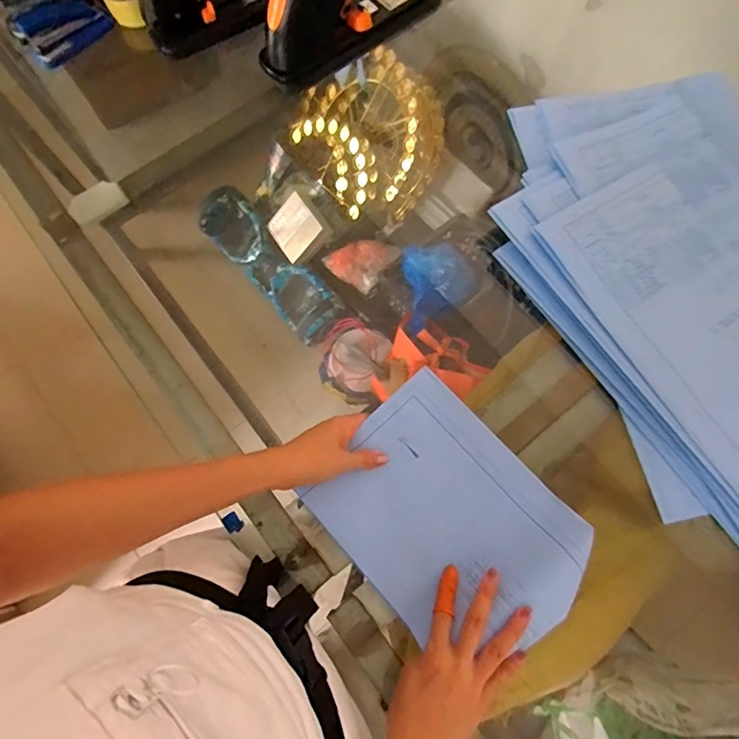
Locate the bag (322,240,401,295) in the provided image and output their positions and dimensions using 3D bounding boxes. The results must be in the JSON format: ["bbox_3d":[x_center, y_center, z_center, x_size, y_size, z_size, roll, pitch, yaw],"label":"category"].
[{"bbox_3d":[-0.006,-0.335,1.496,0.220,0.111,0.182,-43,77,-12],"label":"bag"}]

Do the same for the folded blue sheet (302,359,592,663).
[{"bbox_3d":[0.084,0.163,0.518,0.208,0.061,0.273,-42,77,-11],"label":"folded blue sheet"}]

